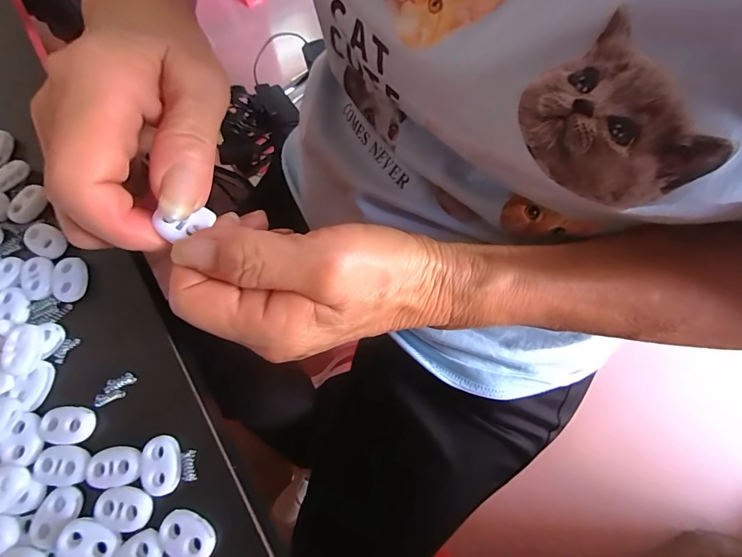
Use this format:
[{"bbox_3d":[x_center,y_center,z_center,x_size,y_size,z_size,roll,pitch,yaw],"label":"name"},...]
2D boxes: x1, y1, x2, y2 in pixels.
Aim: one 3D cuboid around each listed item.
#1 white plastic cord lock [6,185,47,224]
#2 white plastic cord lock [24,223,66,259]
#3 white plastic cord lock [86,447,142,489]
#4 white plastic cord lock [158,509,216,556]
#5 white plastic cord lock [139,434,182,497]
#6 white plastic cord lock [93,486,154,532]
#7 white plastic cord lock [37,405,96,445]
[{"bbox_3d":[-0.184,-0.040,0.211,0.014,0.006,0.021,29,75,13],"label":"white plastic cord lock"},{"bbox_3d":[-0.168,-0.020,0.202,0.021,0.004,0.015,30,75,13],"label":"white plastic cord lock"},{"bbox_3d":[-0.107,0.079,0.164,0.023,0.004,0.015,-9,70,1],"label":"white plastic cord lock"},{"bbox_3d":[-0.073,0.102,0.155,0.023,0.004,0.015,19,73,10],"label":"white plastic cord lock"},{"bbox_3d":[-0.088,0.078,0.164,0.016,0.004,0.022,-3,71,3],"label":"white plastic cord lock"},{"bbox_3d":[-0.101,0.093,0.159,0.022,0.004,0.015,5,71,6],"label":"white plastic cord lock"},{"bbox_3d":[-0.134,0.064,0.173,0.022,0.004,0.015,1,71,4],"label":"white plastic cord lock"}]

